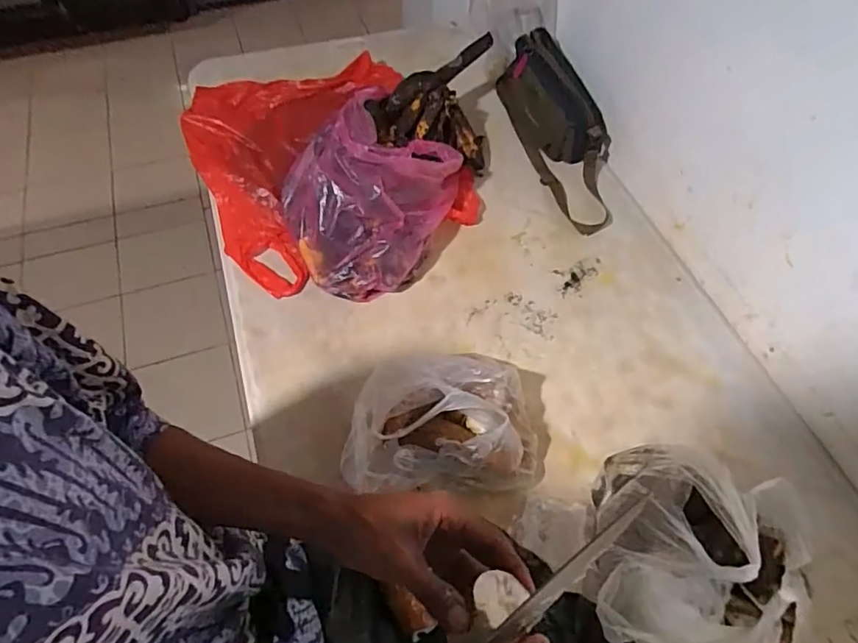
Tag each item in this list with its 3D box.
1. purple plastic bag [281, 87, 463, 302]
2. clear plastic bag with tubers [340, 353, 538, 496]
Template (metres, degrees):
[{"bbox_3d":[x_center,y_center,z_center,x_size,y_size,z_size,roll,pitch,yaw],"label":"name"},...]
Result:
[{"bbox_3d":[-0.115,-0.222,0.899,0.268,0.220,0.306,19,59,10],"label":"purple plastic bag"},{"bbox_3d":[0.019,0.133,0.710,0.240,0.127,0.150,-4,58,-4],"label":"clear plastic bag with tubers"}]

